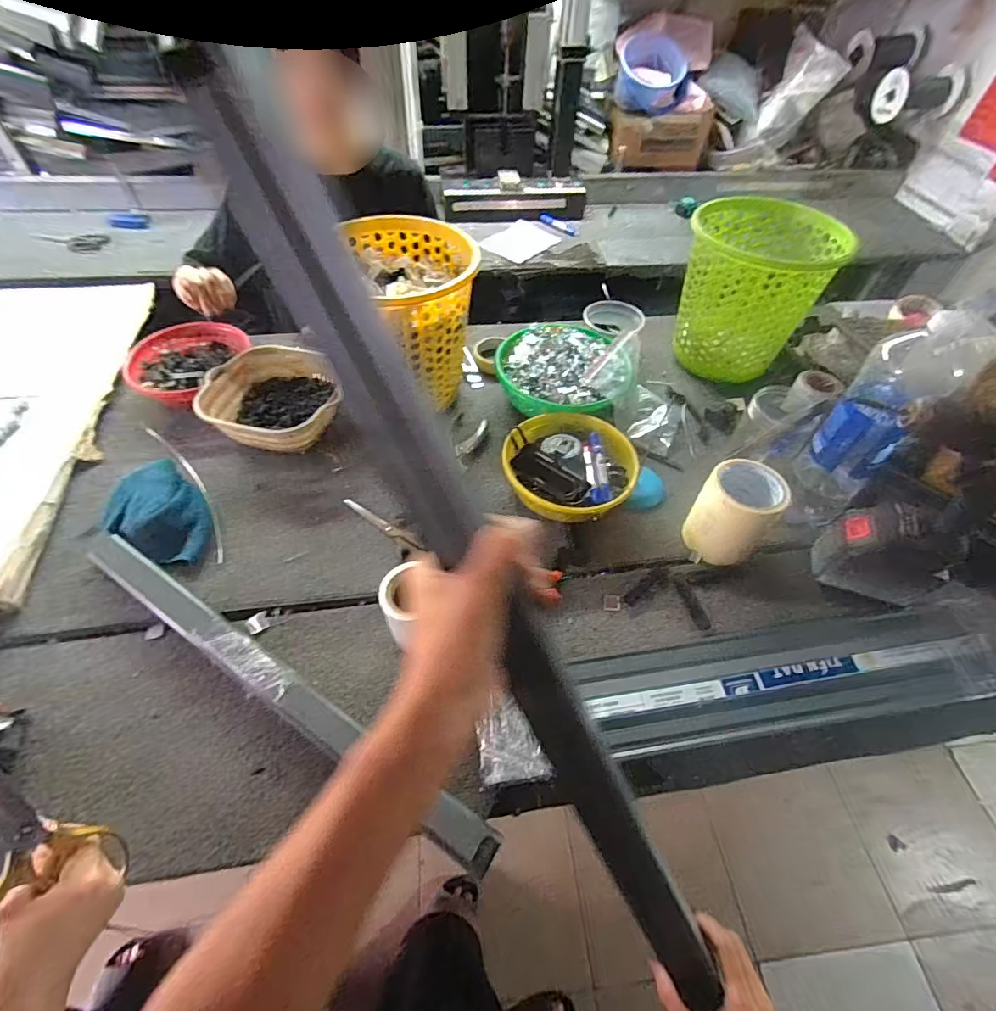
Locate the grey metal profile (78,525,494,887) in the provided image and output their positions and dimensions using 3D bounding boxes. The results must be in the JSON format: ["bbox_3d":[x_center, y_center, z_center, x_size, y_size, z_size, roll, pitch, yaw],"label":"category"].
[{"bbox_3d":[-0.270,0.191,0.555,0.628,0.039,0.047,28,56,18],"label":"grey metal profile"}]

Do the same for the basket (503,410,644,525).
[{"bbox_3d":[0.102,-0.050,0.728,0.195,0.073,0.182,30,57,19],"label":"basket"}]

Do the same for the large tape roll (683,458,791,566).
[{"bbox_3d":[0.314,0.013,0.660,0.094,0.123,0.100,34,58,21],"label":"large tape roll"}]

